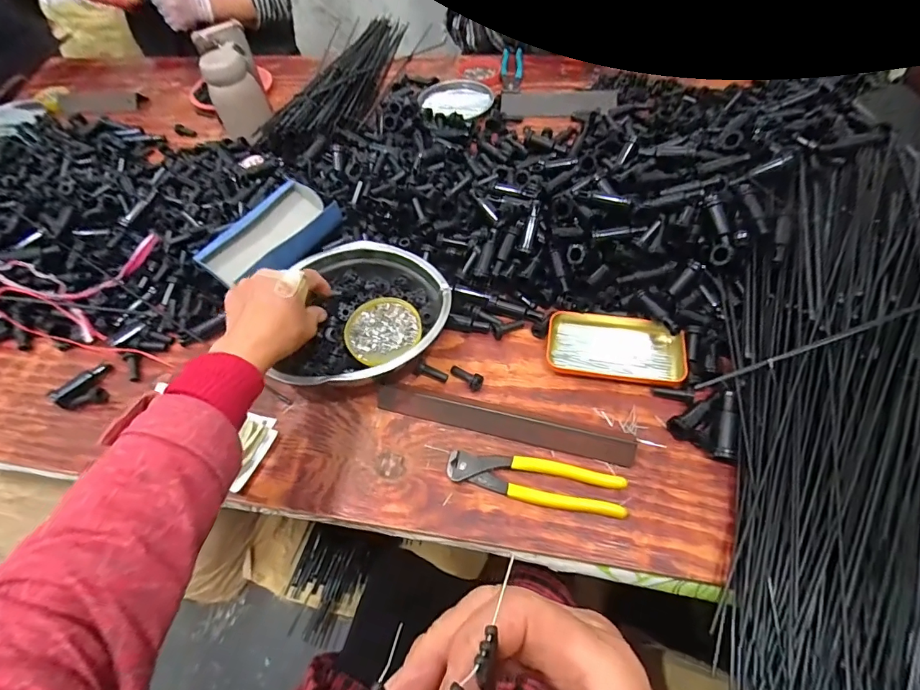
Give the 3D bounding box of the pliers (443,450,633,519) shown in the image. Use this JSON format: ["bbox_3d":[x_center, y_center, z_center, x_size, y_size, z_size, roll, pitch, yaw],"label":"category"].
[{"bbox_3d":[0.070,0.128,0.422,0.162,0.014,0.040,9,58,11],"label":"pliers"}]

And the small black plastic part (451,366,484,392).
[{"bbox_3d":[0.008,0.036,0.492,0.041,0.017,0.015,28,63,35],"label":"small black plastic part"}]

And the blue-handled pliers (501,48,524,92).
[{"bbox_3d":[0.102,-0.533,0.867,0.042,0.011,0.170,3,57,7],"label":"blue-handled pliers"}]

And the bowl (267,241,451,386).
[{"bbox_3d":[-0.103,-0.035,0.510,0.176,0.050,0.185,-2,57,4],"label":"bowl"}]

